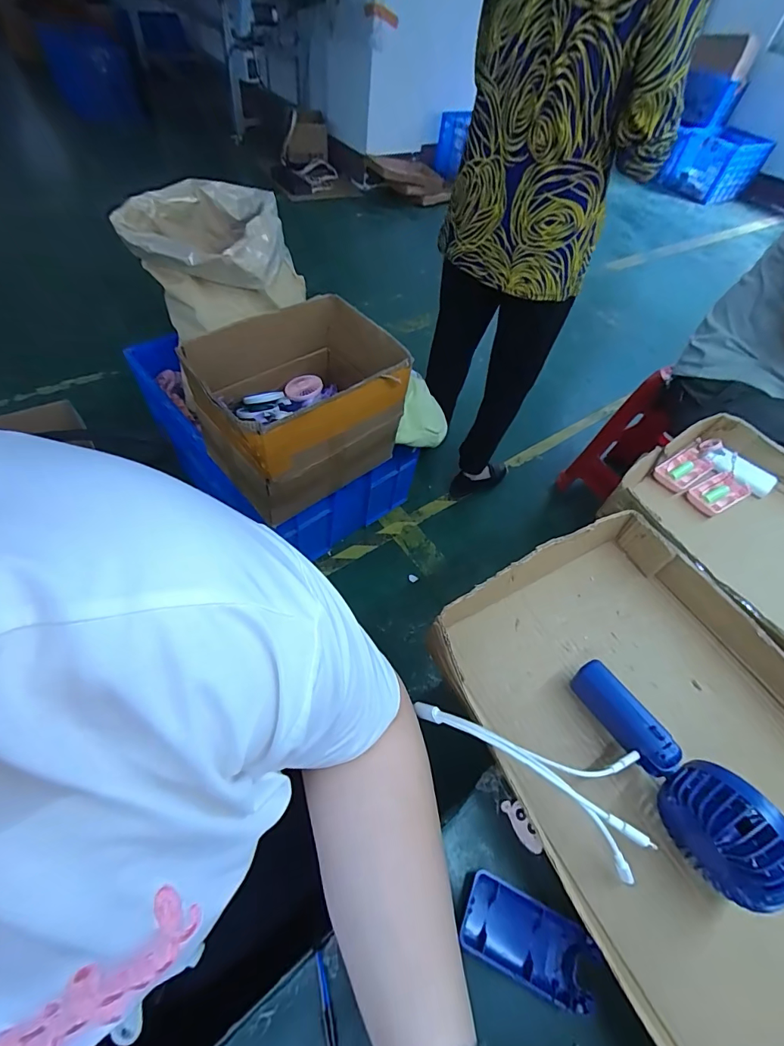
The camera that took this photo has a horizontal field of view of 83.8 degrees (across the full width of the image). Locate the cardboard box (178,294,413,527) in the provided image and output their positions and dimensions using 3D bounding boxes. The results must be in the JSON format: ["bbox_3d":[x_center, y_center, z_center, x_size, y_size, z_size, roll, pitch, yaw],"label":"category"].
[{"bbox_3d":[-0.182,-0.255,0.933,0.410,0.271,0.288,-33,64,-27],"label":"cardboard box"}]

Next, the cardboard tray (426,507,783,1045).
[{"bbox_3d":[0.273,0.242,0.345,0.295,0.061,0.527,-23,60,-20],"label":"cardboard tray"}]

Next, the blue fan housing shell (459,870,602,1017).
[{"bbox_3d":[0.094,0.294,0.307,0.092,0.018,0.046,24,56,11],"label":"blue fan housing shell"}]

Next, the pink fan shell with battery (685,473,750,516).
[{"bbox_3d":[0.444,-0.040,0.593,0.078,0.015,0.045,-21,60,-19],"label":"pink fan shell with battery"}]

